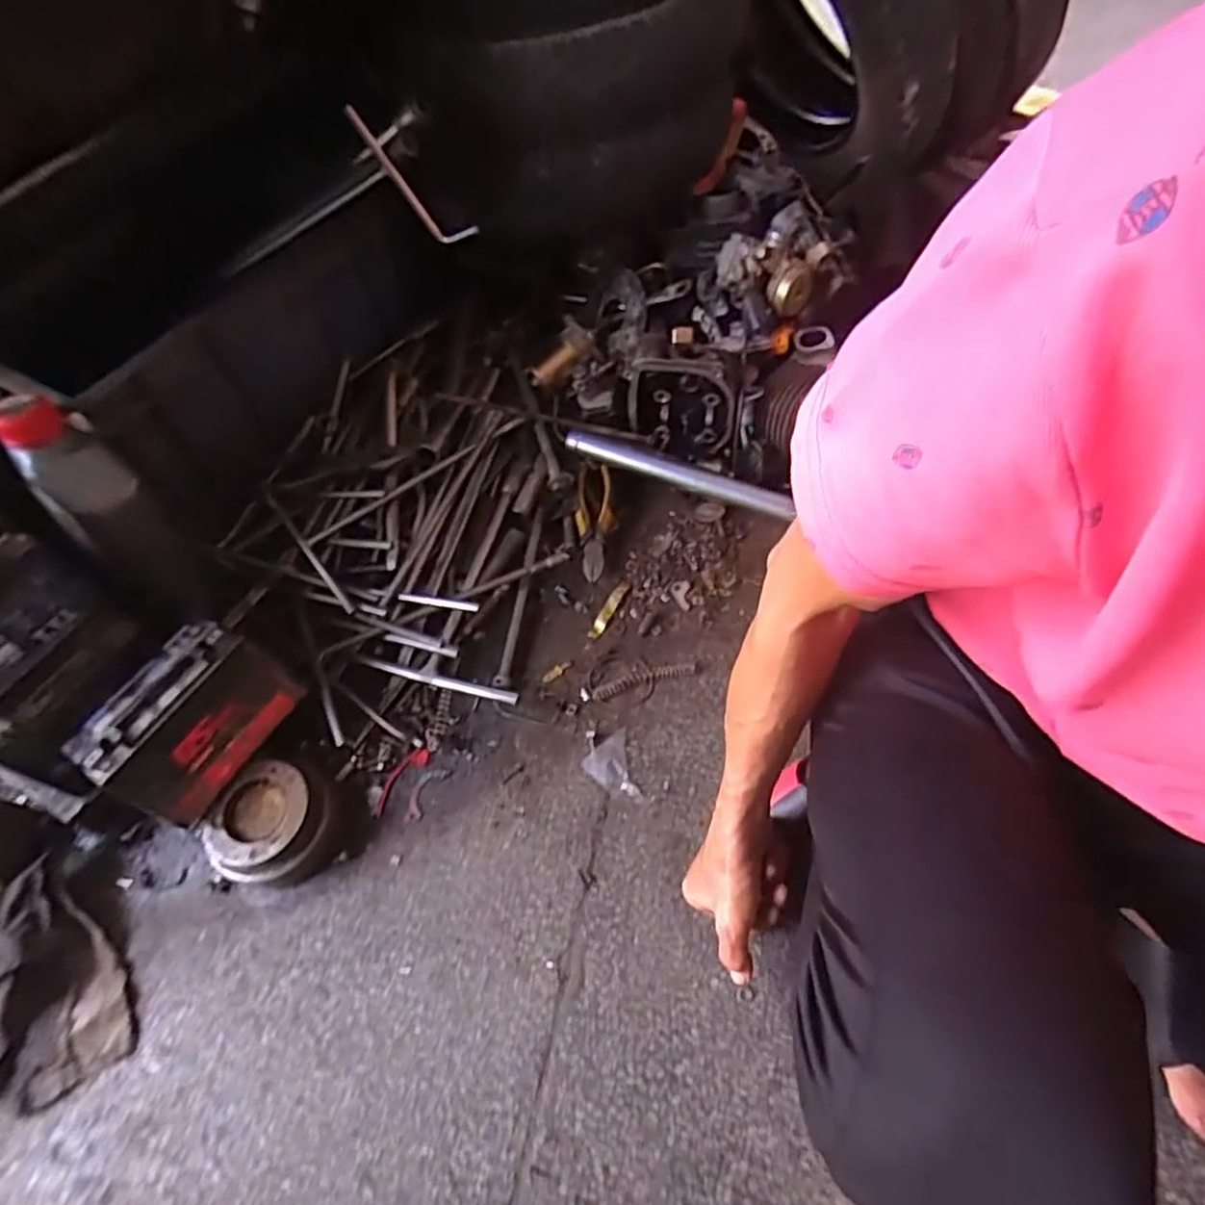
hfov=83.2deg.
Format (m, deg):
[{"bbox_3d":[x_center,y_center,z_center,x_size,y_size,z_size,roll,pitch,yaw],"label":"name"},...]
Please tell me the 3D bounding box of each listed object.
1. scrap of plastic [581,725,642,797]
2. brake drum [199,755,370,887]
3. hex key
[{"bbox_3d":[0.005,0.151,0.632,0.045,0.004,0.066,-13,60,-3],"label":"scrap of plastic"},{"bbox_3d":[-0.278,0.197,0.598,0.104,0.068,0.103,-2,60,3],"label":"brake drum"},{"bbox_3d":[-0.181,-0.394,0.634,0.042,0.140,0.011,-8,49,47],"label":"hex key"}]

